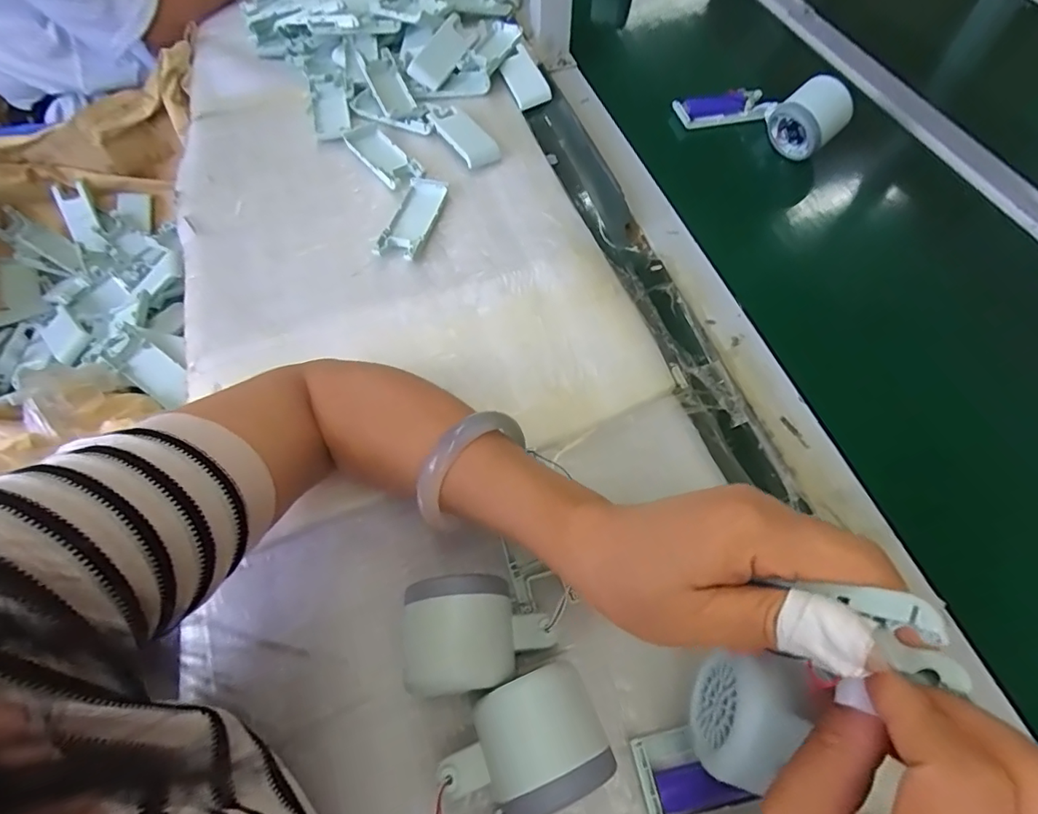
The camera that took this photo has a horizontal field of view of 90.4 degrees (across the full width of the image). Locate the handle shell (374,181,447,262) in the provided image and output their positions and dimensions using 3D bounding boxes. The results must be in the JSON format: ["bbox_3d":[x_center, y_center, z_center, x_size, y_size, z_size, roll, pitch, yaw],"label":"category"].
[{"bbox_3d":[-0.099,-0.178,0.481,0.037,0.009,0.102,12,61,7],"label":"handle shell"}]

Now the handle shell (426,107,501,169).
[{"bbox_3d":[-0.059,-0.284,0.538,0.038,0.014,0.094,-26,63,-14],"label":"handle shell"}]

